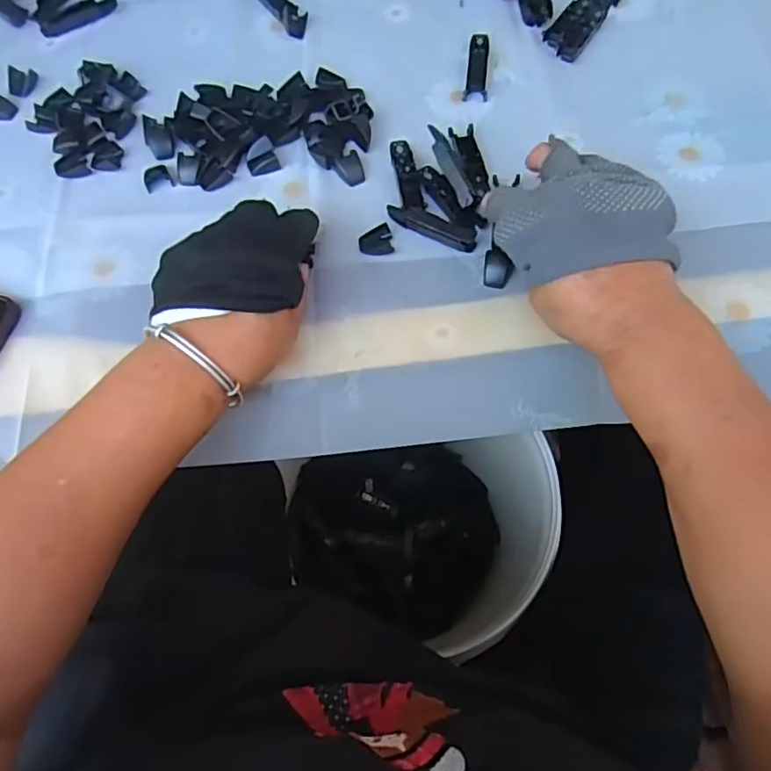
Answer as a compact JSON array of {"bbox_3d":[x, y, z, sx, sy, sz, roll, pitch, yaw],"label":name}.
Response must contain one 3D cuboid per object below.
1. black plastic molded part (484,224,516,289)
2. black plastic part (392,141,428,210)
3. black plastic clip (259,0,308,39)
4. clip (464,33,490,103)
[{"bbox_3d":[0.075,-0.078,0.397,0.017,0.007,0.027,5,68,3],"label":"black plastic molded part"},{"bbox_3d":[0.016,-0.152,0.427,0.016,0.004,0.065,-9,68,-3],"label":"black plastic part"},{"bbox_3d":[-0.090,-0.319,0.498,0.019,0.008,0.085,-32,71,-11],"label":"black plastic clip"},{"bbox_3d":[0.073,-0.252,0.469,0.018,0.009,0.065,8,68,4],"label":"clip"}]

